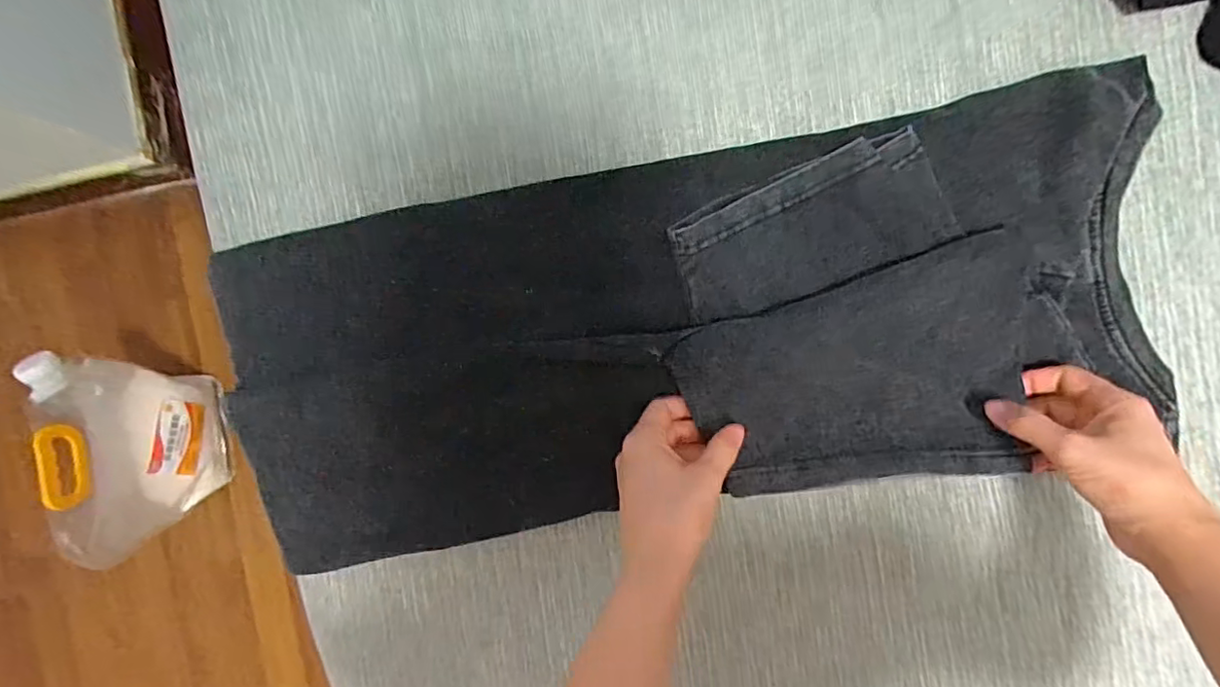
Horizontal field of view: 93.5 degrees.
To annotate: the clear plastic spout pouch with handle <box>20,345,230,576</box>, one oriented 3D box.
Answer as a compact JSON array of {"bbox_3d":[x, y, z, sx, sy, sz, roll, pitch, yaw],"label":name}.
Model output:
[{"bbox_3d":[-0.642,0.145,0.802,0.058,0.261,0.263,-5,92,4],"label":"clear plastic spout pouch with handle"}]

